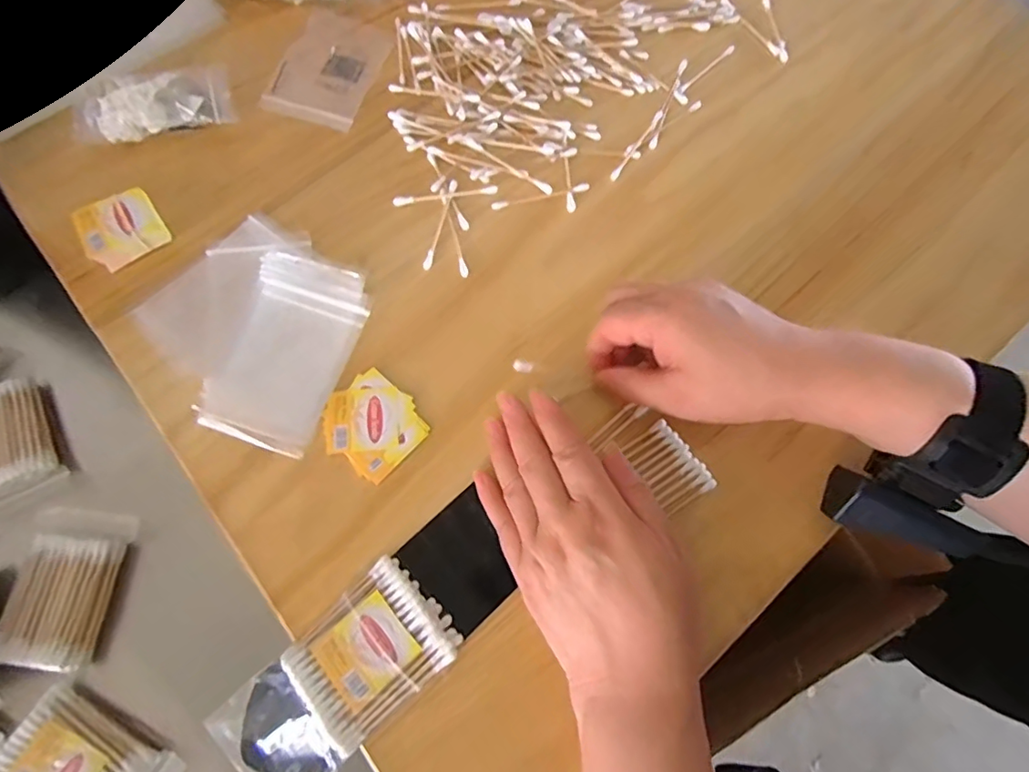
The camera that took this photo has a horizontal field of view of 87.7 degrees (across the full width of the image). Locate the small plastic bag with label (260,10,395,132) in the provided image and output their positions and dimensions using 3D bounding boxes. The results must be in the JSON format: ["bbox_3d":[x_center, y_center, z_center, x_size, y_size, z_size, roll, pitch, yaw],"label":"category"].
[{"bbox_3d":[-0.146,-0.253,0.422,0.074,0.004,0.109,17,71,3],"label":"small plastic bag with label"}]

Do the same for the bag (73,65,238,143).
[{"bbox_3d":[-0.257,-0.202,0.383,0.103,0.027,0.050,-12,72,-7],"label":"bag"}]

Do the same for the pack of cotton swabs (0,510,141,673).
[{"bbox_3d":[-0.277,0.123,0.329,0.054,0.019,0.088,4,69,-1],"label":"pack of cotton swabs"}]

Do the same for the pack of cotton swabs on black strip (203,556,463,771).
[{"bbox_3d":[-0.091,0.152,0.275,0.120,0.016,0.063,-41,78,-15],"label":"pack of cotton swabs on black strip"}]

